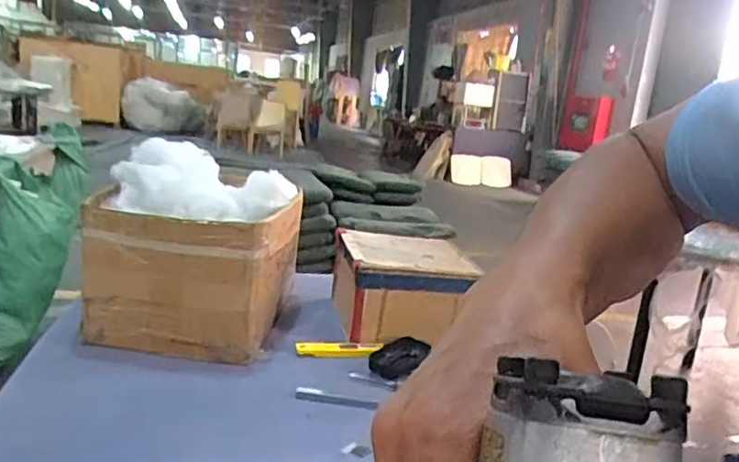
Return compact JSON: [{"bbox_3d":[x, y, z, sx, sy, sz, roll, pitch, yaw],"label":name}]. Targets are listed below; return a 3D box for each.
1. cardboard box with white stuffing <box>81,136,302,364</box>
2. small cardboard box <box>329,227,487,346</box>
[{"bbox_3d":[-0.235,0.016,0.886,0.239,0.231,0.239,7,14,5],"label":"cardboard box with white stuffing"},{"bbox_3d":[0.058,0.084,0.987,0.206,0.117,0.202,2,14,-15],"label":"small cardboard box"}]

